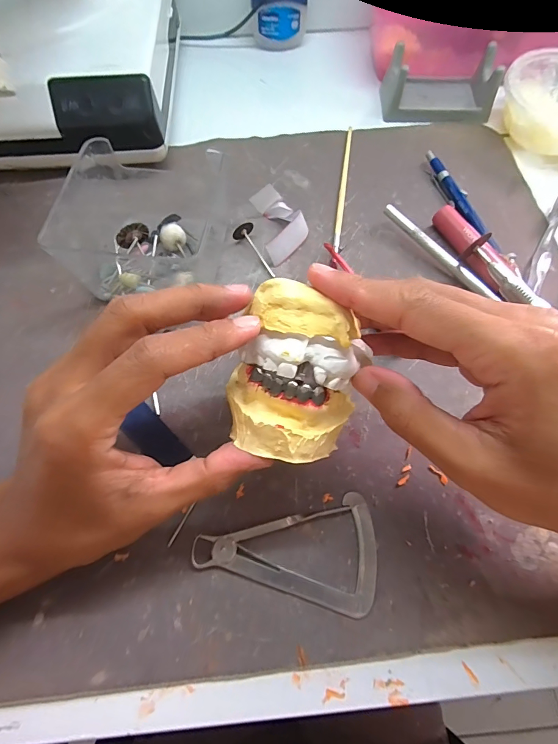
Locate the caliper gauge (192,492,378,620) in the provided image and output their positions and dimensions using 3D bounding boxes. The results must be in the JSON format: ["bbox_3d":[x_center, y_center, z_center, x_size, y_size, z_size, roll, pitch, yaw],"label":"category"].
[{"bbox_3d":[0.007,0.090,0.209,0.097,0.006,0.058,14,68,7],"label":"caliper gauge"}]

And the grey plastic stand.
[{"bbox_3d":[0.147,-0.268,0.346,0.101,0.037,0.067,-3,67,0],"label":"grey plastic stand"}]

